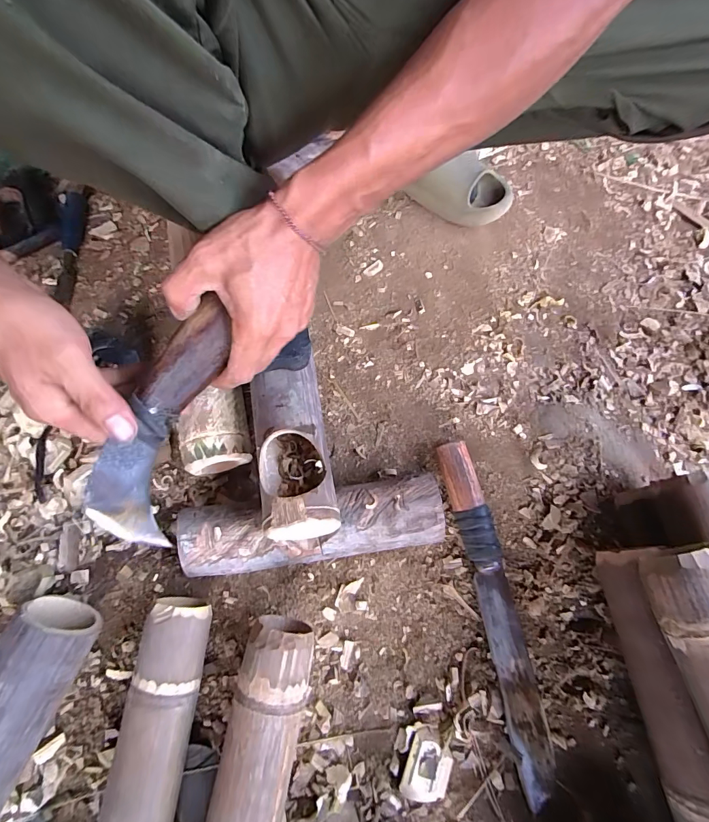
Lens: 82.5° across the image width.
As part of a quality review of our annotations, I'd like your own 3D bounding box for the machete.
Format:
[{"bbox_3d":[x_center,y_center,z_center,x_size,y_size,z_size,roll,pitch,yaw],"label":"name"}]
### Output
[{"bbox_3d":[0.146,0.197,0.420,0.039,0.028,0.333,-11,72,-2],"label":"machete"}]

